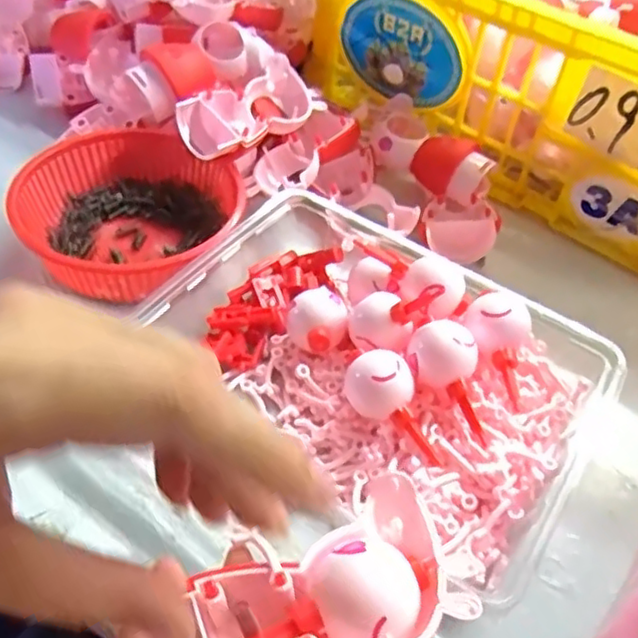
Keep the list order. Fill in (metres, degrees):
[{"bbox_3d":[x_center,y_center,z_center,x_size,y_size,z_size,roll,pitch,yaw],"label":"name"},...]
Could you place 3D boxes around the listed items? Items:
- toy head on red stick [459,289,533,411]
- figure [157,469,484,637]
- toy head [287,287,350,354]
[{"bbox_3d":[0.093,0.012,0.340,0.034,0.030,0.055,11,48,3],"label":"toy head on red stick"},{"bbox_3d":[-0.002,0.095,0.207,0.099,0.031,0.060,-19,53,-22],"label":"figure"},{"bbox_3d":[-0.001,0.004,0.361,0.027,0.030,0.032,-34,60,-31],"label":"toy head"}]

